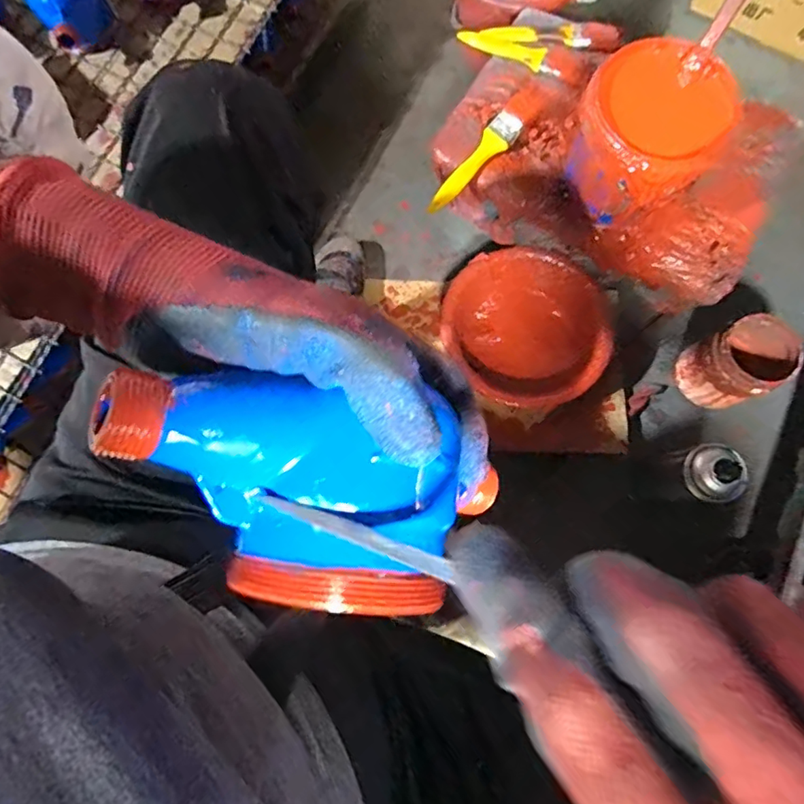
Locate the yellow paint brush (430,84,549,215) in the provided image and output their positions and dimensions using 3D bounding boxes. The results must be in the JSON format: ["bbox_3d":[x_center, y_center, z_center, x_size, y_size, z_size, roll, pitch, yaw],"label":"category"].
[{"bbox_3d":[0.104,-0.305,0.637,0.036,0.022,0.192,45,95,9],"label":"yellow paint brush"}]

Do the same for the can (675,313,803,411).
[{"bbox_3d":[0.443,-0.051,0.705,0.107,0.114,0.096,-25,79,-4],"label":"can"}]

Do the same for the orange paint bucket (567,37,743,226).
[{"bbox_3d":[0.255,-0.280,0.565,0.140,0.123,0.130,0,78,1],"label":"orange paint bucket"}]

